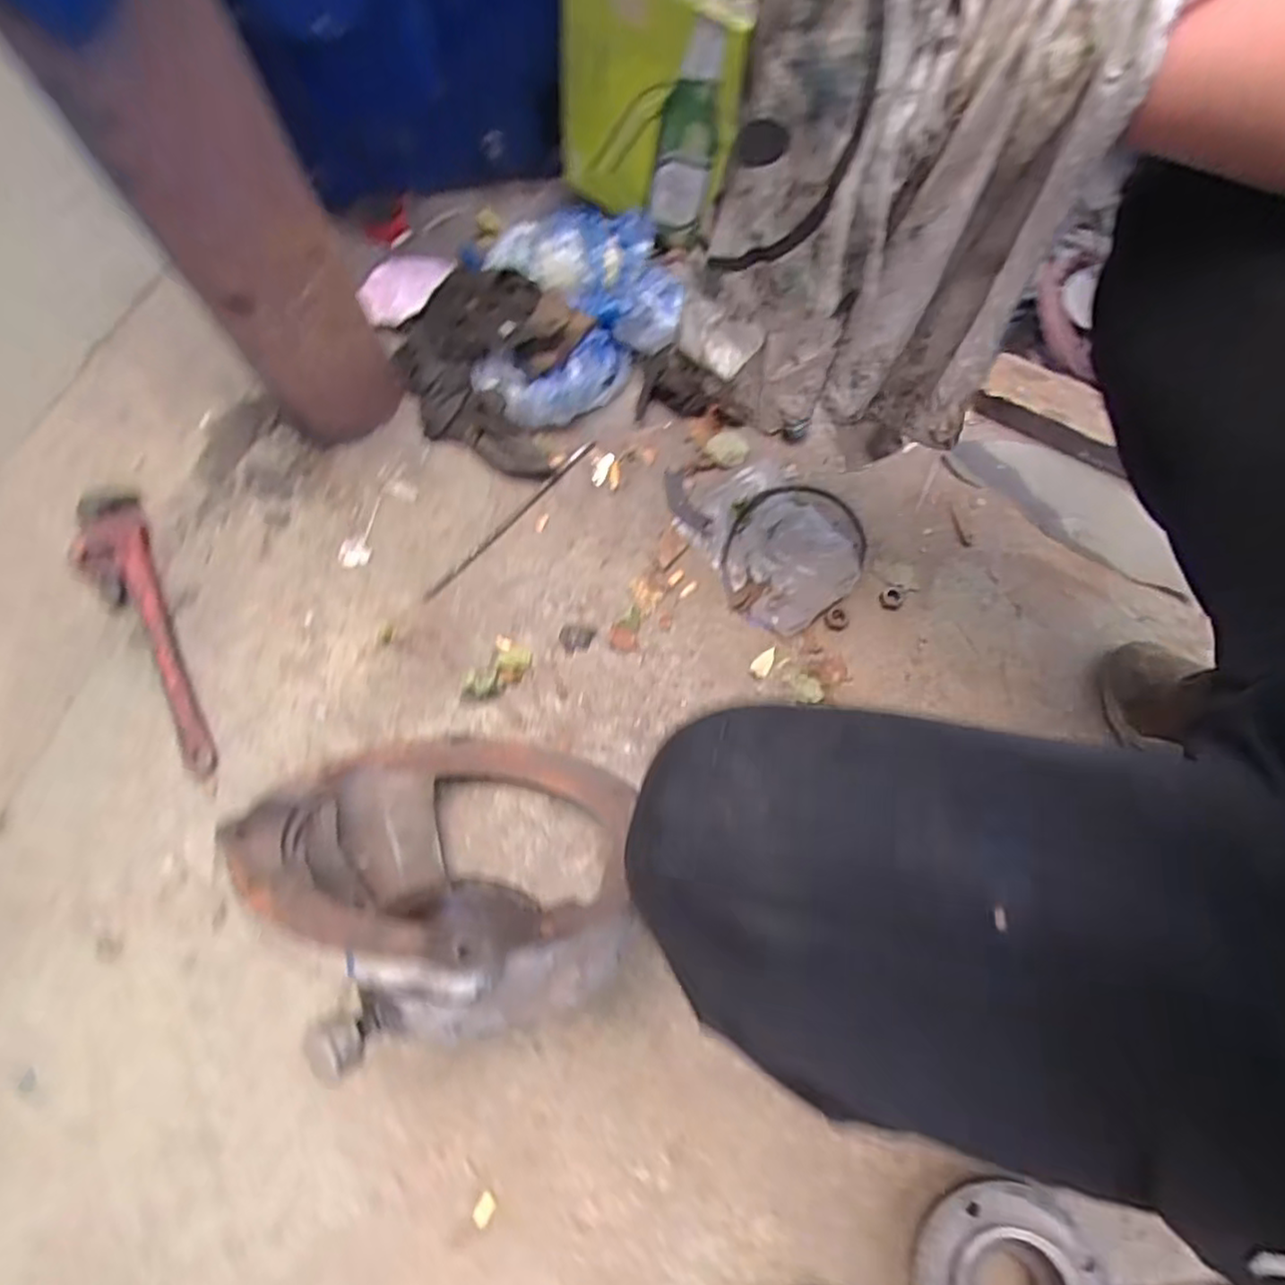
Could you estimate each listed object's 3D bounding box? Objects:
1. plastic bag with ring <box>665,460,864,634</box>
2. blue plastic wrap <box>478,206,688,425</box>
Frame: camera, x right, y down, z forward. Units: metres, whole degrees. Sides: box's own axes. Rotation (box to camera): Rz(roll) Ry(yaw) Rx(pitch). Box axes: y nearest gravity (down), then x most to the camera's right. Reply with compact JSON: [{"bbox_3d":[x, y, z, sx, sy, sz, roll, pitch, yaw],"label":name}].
[{"bbox_3d":[0.152,-0.135,0.827,0.175,0.030,0.238,-31,72,-8],"label":"plastic bag with ring"},{"bbox_3d":[-0.077,-0.437,0.901,0.281,0.079,0.334,-2,70,2],"label":"blue plastic wrap"}]

